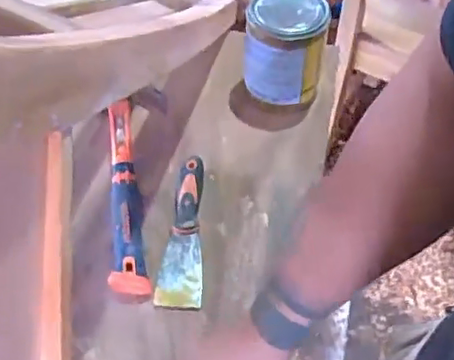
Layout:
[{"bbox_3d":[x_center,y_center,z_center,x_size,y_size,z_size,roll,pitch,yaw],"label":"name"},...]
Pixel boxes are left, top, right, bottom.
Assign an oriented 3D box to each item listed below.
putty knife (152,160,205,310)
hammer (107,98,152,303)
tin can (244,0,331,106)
[{"bbox_3d":[-0.047,0.056,0.708,0.050,0.034,0.198,4,52,2],"label":"putty knife"},{"bbox_3d":[-0.126,0.014,0.731,0.040,0.033,0.277,-7,52,-7],"label":"hammer"},{"bbox_3d":[0.075,-0.177,0.802,0.100,0.125,0.093,1,52,-1],"label":"tin can"}]

